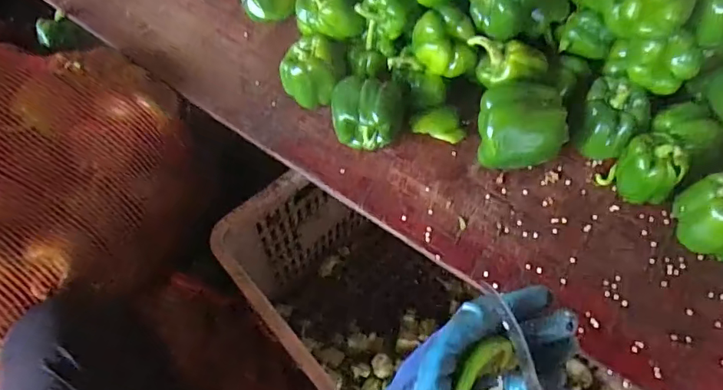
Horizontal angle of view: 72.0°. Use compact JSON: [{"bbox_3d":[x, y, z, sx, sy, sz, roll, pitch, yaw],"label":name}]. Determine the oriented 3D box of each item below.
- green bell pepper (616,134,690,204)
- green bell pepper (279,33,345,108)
[{"bbox_3d":[0.301,-0.024,0.523,0.049,0.075,0.063,-3,57,-2],"label":"green bell pepper"},{"bbox_3d":[-0.061,-0.149,0.632,0.073,0.078,0.070,0,57,0],"label":"green bell pepper"}]

